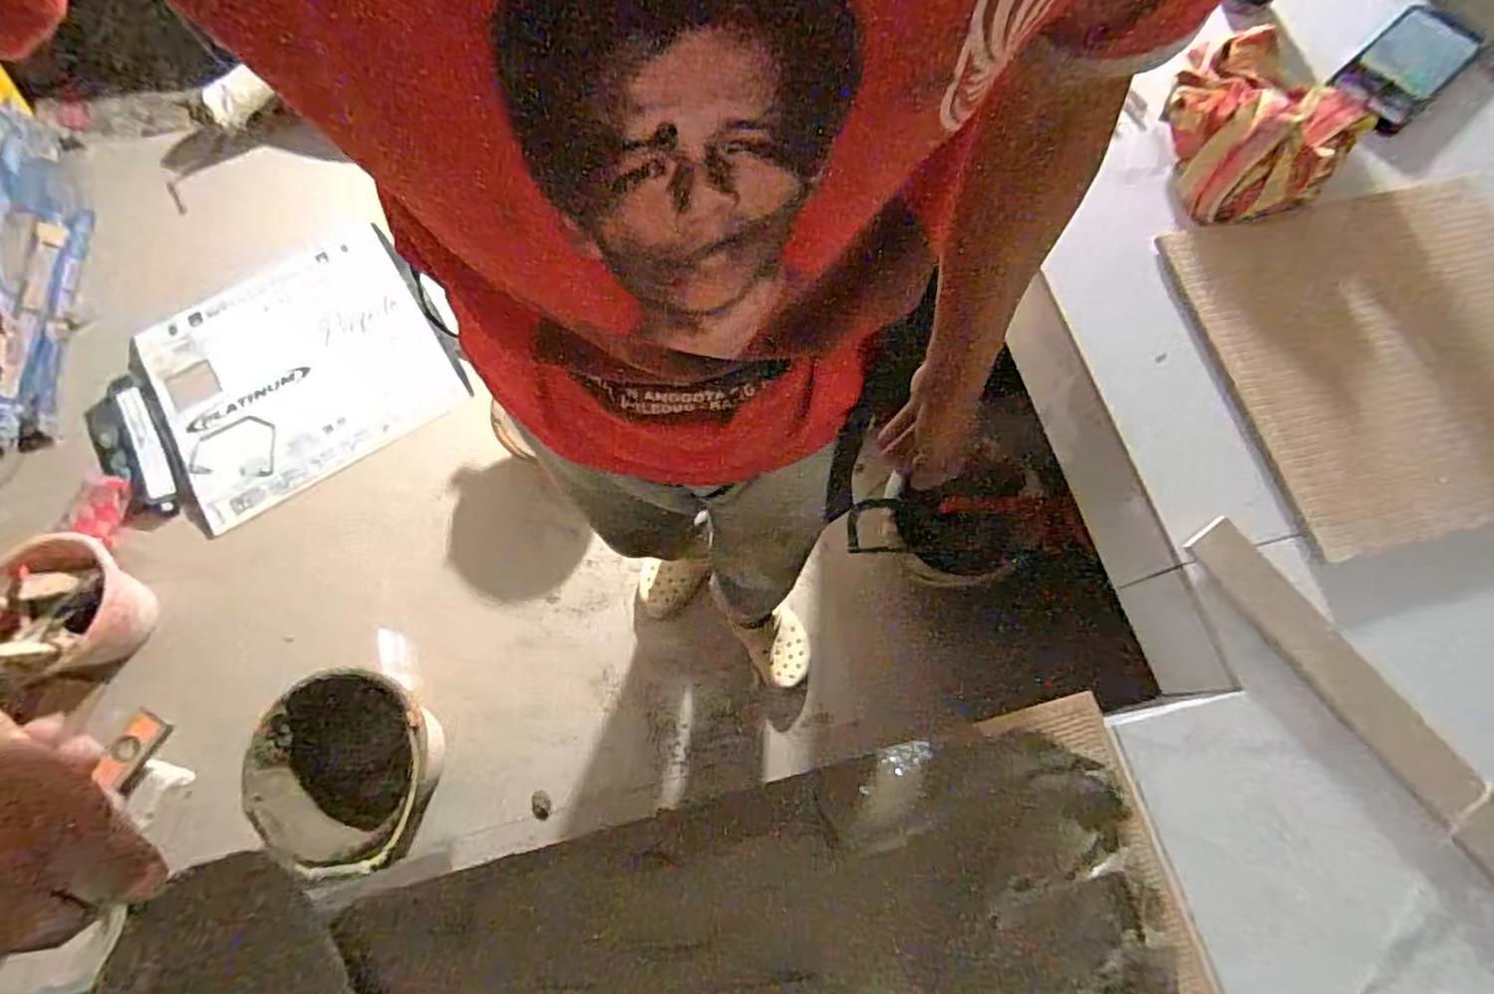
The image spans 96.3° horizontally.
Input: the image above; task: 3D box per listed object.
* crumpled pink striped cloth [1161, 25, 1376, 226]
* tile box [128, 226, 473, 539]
[{"bbox_3d":[0.438,-0.321,0.585,0.148,0.061,0.160,42,76,13],"label":"crumpled pink striped cloth"},{"bbox_3d":[-0.996,-0.291,1.473,0.619,0.035,0.550,-30,74,-10],"label":"tile box"}]

